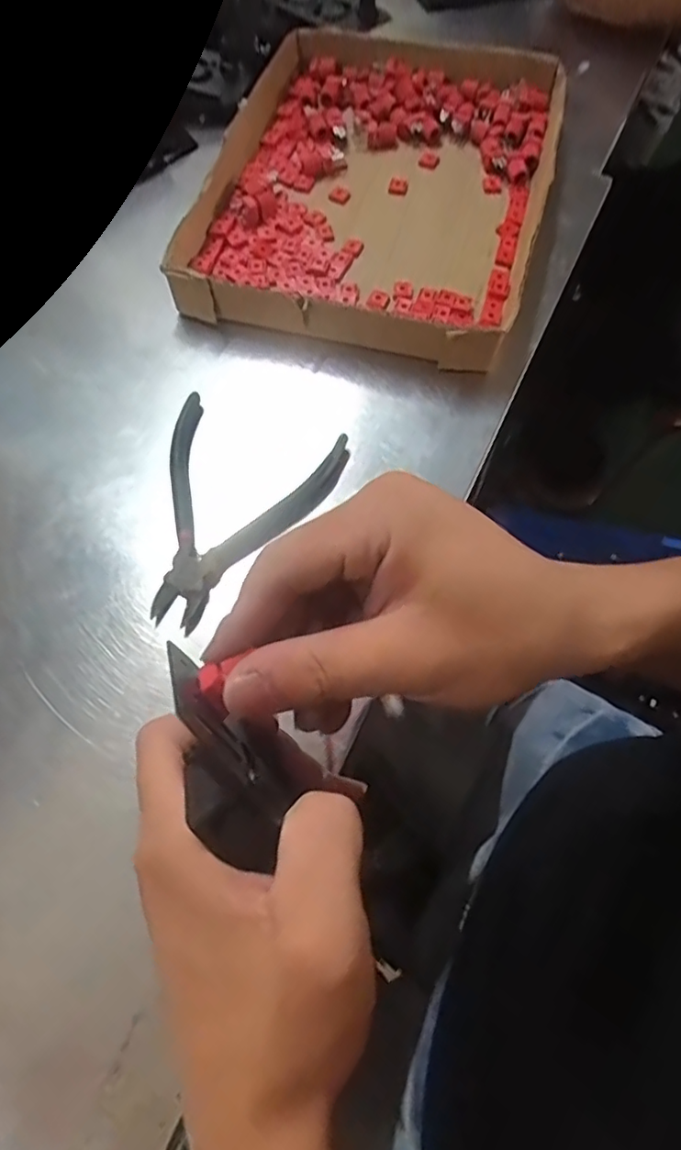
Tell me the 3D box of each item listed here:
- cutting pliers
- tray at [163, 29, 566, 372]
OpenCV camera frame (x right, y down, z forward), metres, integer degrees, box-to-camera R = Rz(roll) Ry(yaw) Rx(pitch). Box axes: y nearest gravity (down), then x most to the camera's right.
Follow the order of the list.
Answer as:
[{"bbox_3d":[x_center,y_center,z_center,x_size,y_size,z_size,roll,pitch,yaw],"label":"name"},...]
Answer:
[{"bbox_3d":[-0.069,-0.039,0.338,0.103,0.013,0.140,22,70,11],"label":"cutting pliers"},{"bbox_3d":[0.035,-0.310,0.442,0.232,0.038,0.345,14,69,8],"label":"tray"}]

